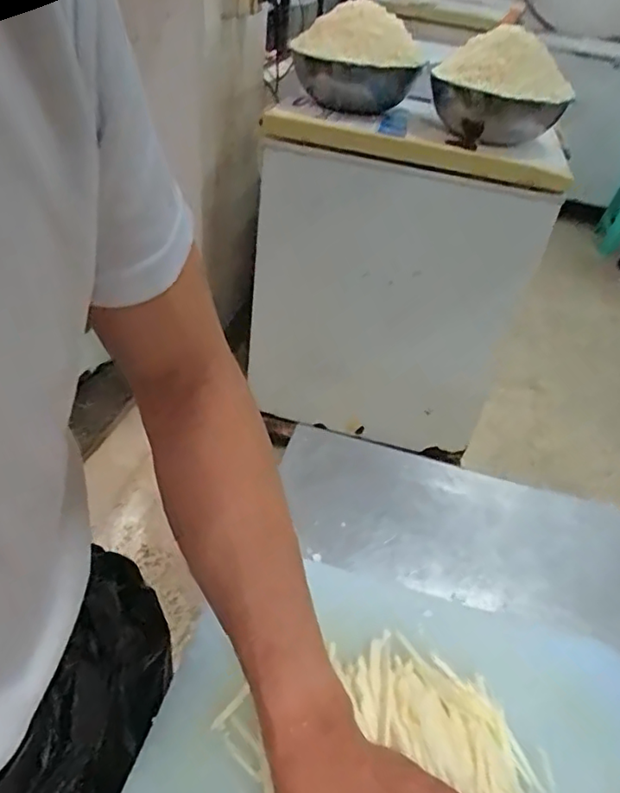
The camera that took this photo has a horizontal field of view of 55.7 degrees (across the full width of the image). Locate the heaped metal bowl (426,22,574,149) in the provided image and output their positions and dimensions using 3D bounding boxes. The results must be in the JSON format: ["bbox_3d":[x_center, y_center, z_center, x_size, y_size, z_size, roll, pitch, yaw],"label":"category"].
[{"bbox_3d":[0.389,-0.636,1.217,0.276,0.206,0.276,14,39,7],"label":"heaped metal bowl"}]

